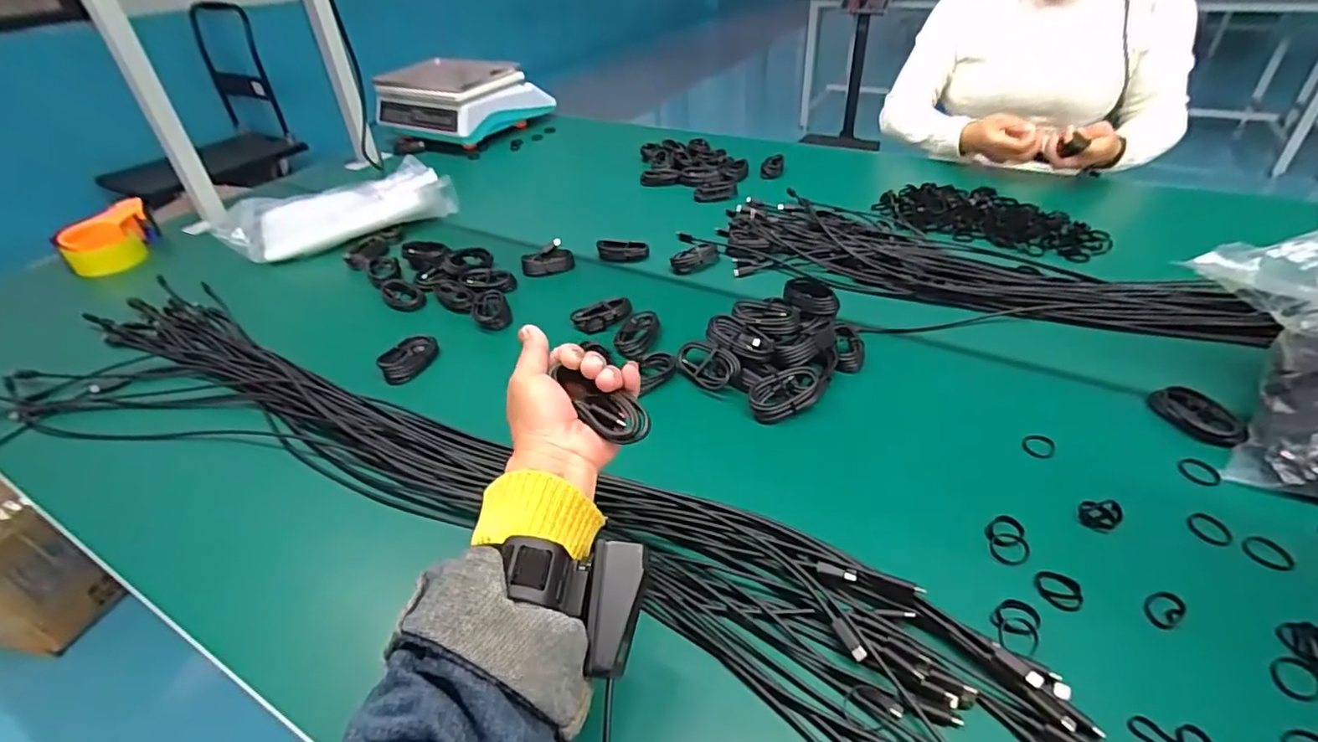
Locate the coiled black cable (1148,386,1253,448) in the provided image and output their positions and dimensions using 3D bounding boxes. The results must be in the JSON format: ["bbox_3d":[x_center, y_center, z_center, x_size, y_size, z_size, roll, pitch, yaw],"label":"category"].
[{"bbox_3d":[0.488,0.039,0.538,0.050,0.010,0.074,-13,38,-10],"label":"coiled black cable"}]

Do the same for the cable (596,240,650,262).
[{"bbox_3d":[-0.052,-0.174,0.864,0.075,0.020,0.033,0,38,5],"label":"cable"}]

